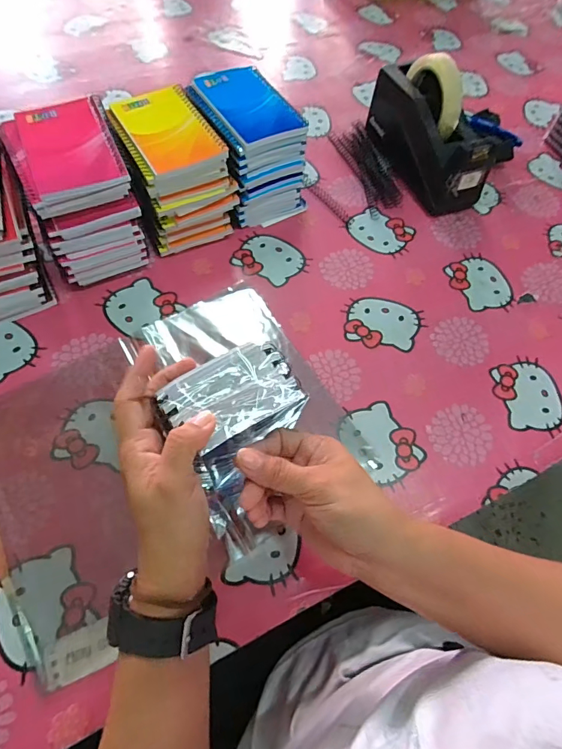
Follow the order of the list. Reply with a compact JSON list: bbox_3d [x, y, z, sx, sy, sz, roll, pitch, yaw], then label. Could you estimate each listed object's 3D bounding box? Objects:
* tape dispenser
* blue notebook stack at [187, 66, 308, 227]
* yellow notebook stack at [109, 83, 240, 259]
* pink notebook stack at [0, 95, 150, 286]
[{"bbox_3d":[0.199,-0.327,0.549,0.077,0.118,0.201,-19,65,-13],"label":"tape dispenser"},{"bbox_3d":[-0.039,-0.281,0.514,0.103,0.112,0.139,-23,66,-15],"label":"blue notebook stack"},{"bbox_3d":[-0.124,-0.237,0.486,0.104,0.115,0.134,-24,67,-15],"label":"yellow notebook stack"},{"bbox_3d":[-0.213,-0.192,0.448,0.095,0.123,0.132,-21,66,-14],"label":"pink notebook stack"}]

